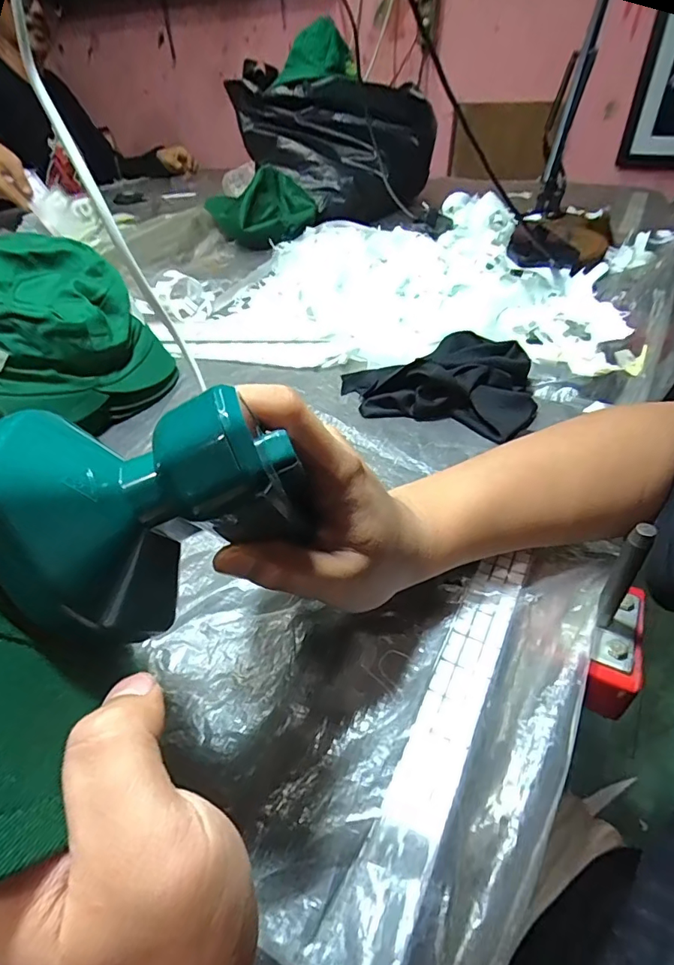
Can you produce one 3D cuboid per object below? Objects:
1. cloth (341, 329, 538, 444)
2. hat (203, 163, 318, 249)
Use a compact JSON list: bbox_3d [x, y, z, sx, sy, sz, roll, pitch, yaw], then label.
[{"bbox_3d":[0.107,-0.112,0.488,0.188,0.046,0.152,16,44,20],"label":"cloth"},{"bbox_3d":[-0.135,-0.486,0.887,0.192,0.103,0.165,-7,41,-5],"label":"hat"}]

